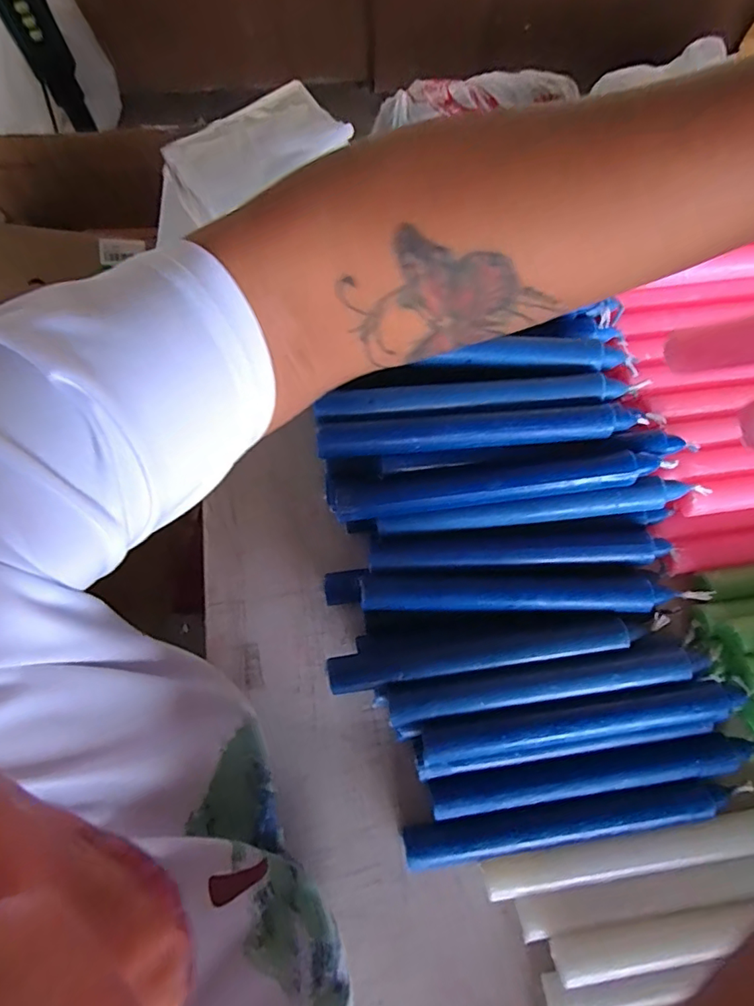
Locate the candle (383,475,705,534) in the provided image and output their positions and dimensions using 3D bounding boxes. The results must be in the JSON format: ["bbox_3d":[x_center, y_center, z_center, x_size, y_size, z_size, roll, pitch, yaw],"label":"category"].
[{"bbox_3d":[0.109,0.005,0.335,0.213,0.018,0.019,-8,73,-2],"label":"candle"}]

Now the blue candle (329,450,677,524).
[{"bbox_3d":[0.078,-0.011,0.334,0.211,0.029,0.025,-7,73,-1],"label":"blue candle"}]

